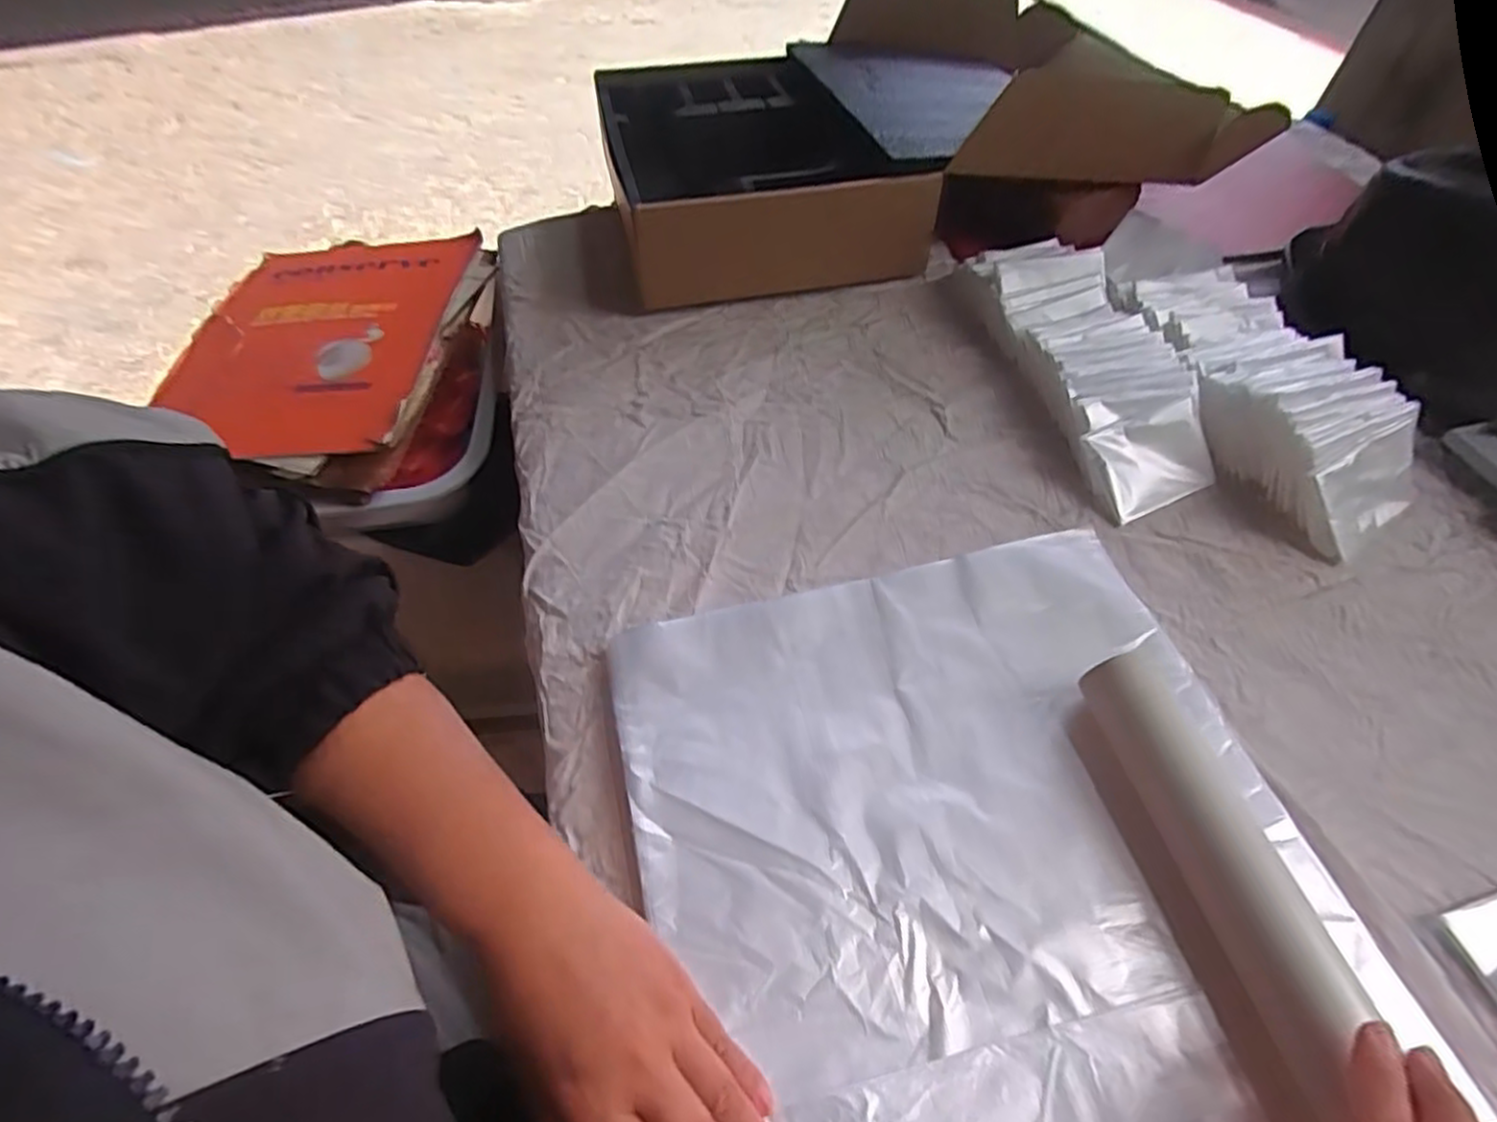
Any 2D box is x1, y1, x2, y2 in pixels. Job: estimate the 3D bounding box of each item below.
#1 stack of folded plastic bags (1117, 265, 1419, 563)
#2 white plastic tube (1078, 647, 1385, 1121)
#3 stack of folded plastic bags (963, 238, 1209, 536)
[{"bbox_3d":[0.368,-0.122,0.521,0.107,0.059,0.254,-10,53,-8],"label":"stack of folded plastic bags"},{"bbox_3d":[0.230,0.197,0.277,0.049,0.041,0.359,-11,54,-9],"label":"white plastic tube"},{"bbox_3d":[0.255,-0.151,0.547,0.096,0.049,0.266,-8,53,-6],"label":"stack of folded plastic bags"}]

